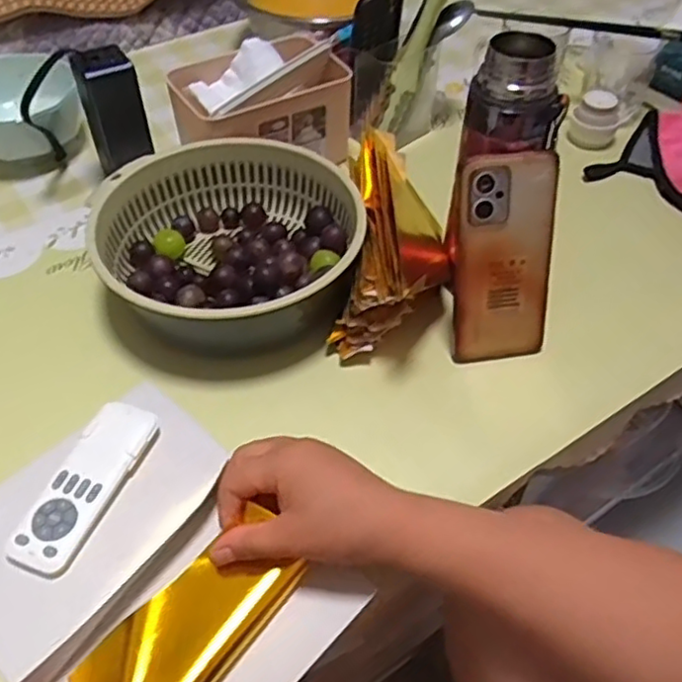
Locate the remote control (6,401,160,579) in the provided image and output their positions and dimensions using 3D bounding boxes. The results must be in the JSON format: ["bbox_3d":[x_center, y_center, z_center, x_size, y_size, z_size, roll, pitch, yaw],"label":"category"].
[{"bbox_3d":[-0.174,0.097,0.459,0.047,0.012,0.127,14,50,12],"label":"remote control"}]

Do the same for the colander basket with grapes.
[{"bbox_3d":[-0.096,-0.088,0.584,0.217,0.072,0.194,-9,49,-8],"label":"colander basket with grapes"}]

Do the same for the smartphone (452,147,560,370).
[{"bbox_3d":[0.124,-0.060,0.507,0.073,0.161,0.012,-8,30,-7],"label":"smartphone"}]

